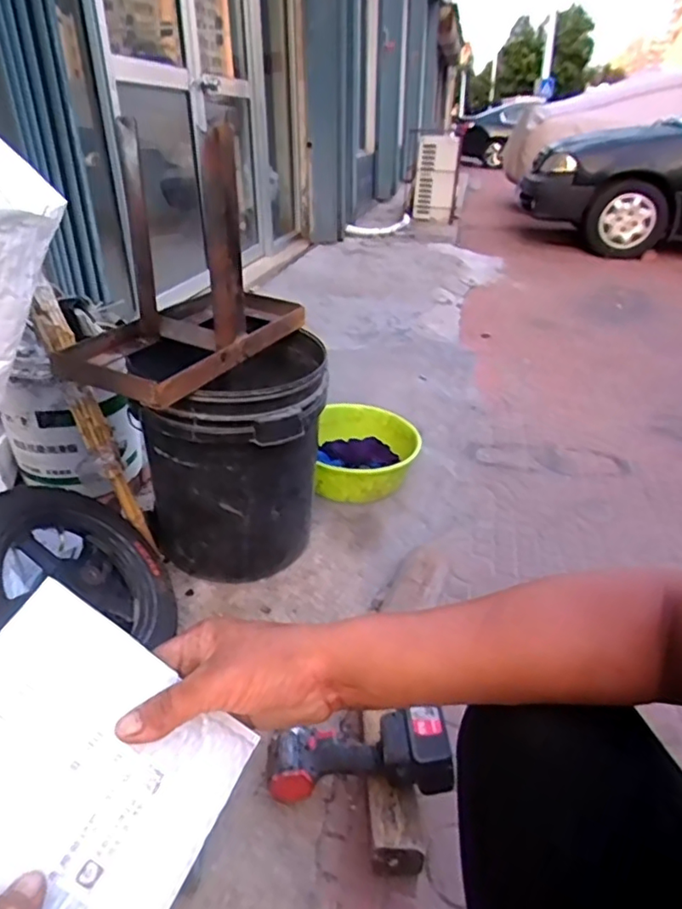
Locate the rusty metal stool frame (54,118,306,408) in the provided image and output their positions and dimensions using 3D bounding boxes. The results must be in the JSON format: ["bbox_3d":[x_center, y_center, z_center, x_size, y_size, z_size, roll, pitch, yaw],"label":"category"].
[{"bbox_3d":[-0.253,-0.315,0.925,0.236,0.315,0.431,11,32,19],"label":"rusty metal stool frame"}]

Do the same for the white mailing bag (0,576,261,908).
[{"bbox_3d":[-0.152,0.187,0.338,0.009,0.178,0.144,-32,19,48],"label":"white mailing bag"}]

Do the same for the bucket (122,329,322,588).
[{"bbox_3d":[-0.196,0.012,1.109,0.320,0.418,0.306,-4,30,-6],"label":"bucket"}]

